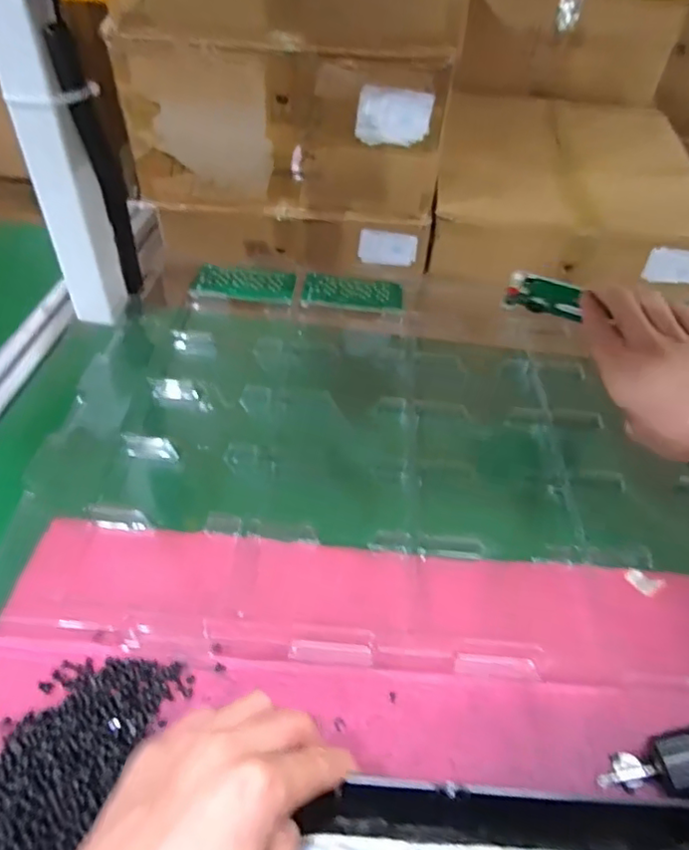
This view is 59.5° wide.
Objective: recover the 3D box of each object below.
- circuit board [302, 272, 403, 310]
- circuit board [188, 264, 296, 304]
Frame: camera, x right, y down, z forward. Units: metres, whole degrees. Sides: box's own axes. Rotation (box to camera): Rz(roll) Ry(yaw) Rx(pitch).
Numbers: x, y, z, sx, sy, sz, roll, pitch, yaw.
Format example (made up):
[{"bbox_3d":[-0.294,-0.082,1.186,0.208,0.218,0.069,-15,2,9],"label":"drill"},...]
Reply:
[{"bbox_3d":[0.010,-0.143,0.646,0.104,0.007,0.054,9,50,-2],"label":"circuit board"},{"bbox_3d":[-0.107,-0.153,0.648,0.106,0.006,0.050,2,55,-10],"label":"circuit board"}]

